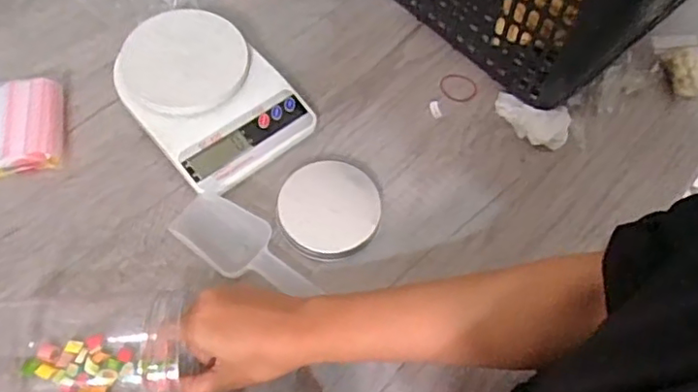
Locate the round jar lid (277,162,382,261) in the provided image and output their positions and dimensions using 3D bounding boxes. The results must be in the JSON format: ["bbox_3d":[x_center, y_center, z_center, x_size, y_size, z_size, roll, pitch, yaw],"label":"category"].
[{"bbox_3d":[-0.016,0.011,0.501,0.083,0.019,0.082,2,62,-3],"label":"round jar lid"}]

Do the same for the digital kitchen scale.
[{"bbox_3d":[-0.130,-0.092,0.536,0.124,0.039,0.172,-38,71,-21],"label":"digital kitchen scale"}]

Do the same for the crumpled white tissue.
[{"bbox_3d":[0.173,-0.073,0.559,0.070,0.013,0.044,20,63,7],"label":"crumpled white tissue"}]

